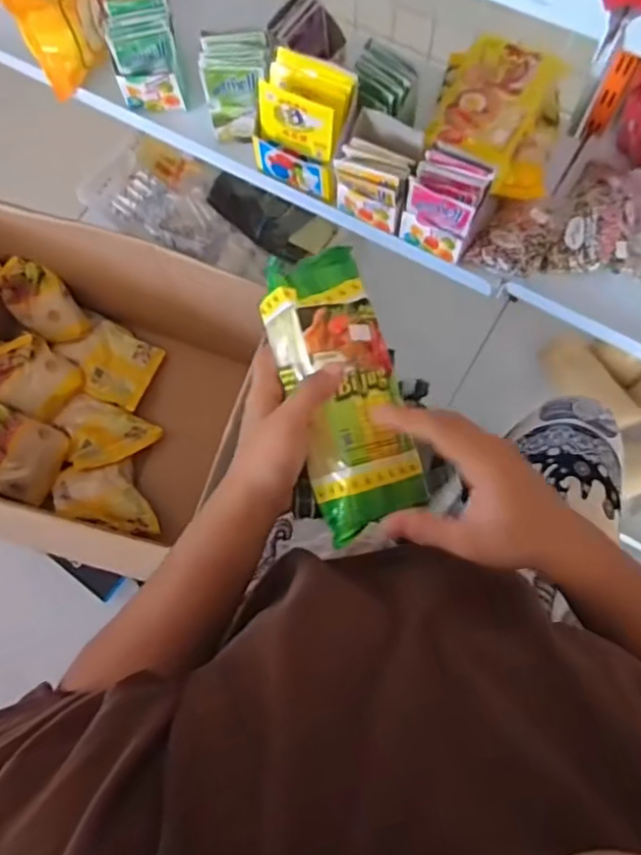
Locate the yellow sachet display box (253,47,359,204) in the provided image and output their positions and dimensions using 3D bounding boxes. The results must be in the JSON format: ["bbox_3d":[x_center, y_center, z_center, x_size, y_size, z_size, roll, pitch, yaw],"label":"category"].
[{"bbox_3d":[-0.018,-0.364,0.765,0.110,0.120,0.087,24,75,10],"label":"yellow sachet display box"}]

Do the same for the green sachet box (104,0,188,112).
[{"bbox_3d":[-0.226,-0.488,0.825,0.083,0.108,0.074,-5,72,1],"label":"green sachet box"}]

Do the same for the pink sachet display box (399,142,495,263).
[{"bbox_3d":[0.145,-0.261,0.732,0.086,0.088,0.077,21,74,9],"label":"pink sachet display box"}]

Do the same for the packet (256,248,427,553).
[{"bbox_3d":[0.016,-0.031,0.463,0.084,0.047,0.211,-14,82,-2],"label":"packet"}]

